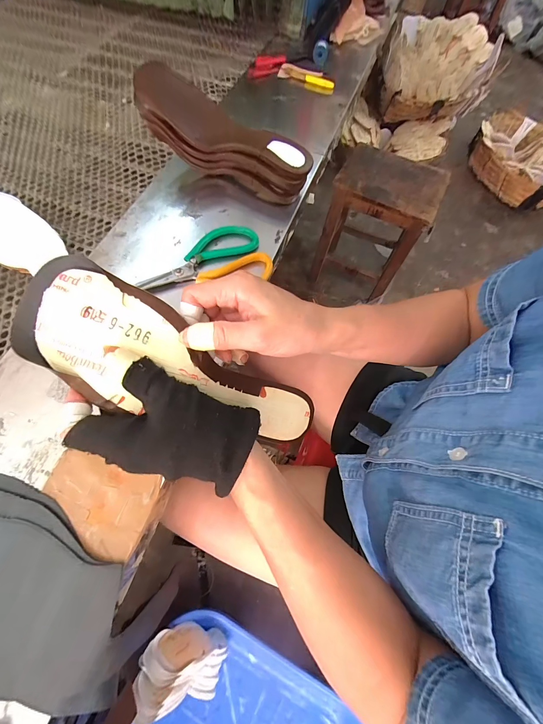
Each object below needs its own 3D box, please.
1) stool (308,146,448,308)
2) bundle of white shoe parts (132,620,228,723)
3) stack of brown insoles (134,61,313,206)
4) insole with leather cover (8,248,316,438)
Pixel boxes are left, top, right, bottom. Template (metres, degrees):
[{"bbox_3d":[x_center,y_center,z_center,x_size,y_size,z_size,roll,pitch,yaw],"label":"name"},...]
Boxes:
[{"bbox_3d":[0.356,-0.455,1.111,0.330,0.532,0.240,21,67,6],"label":"stool"},{"bbox_3d":[-0.188,0.702,0.657,0.081,0.266,0.133,14,61,37],"label":"bundle of white shoe parts"},{"bbox_3d":[-0.065,-0.325,0.418,0.250,0.098,0.072,22,64,-11],"label":"stack of brown insoles"},{"bbox_3d":[-0.064,0.010,0.229,0.245,0.051,0.081,28,62,-25],"label":"insole with leather cover"}]

